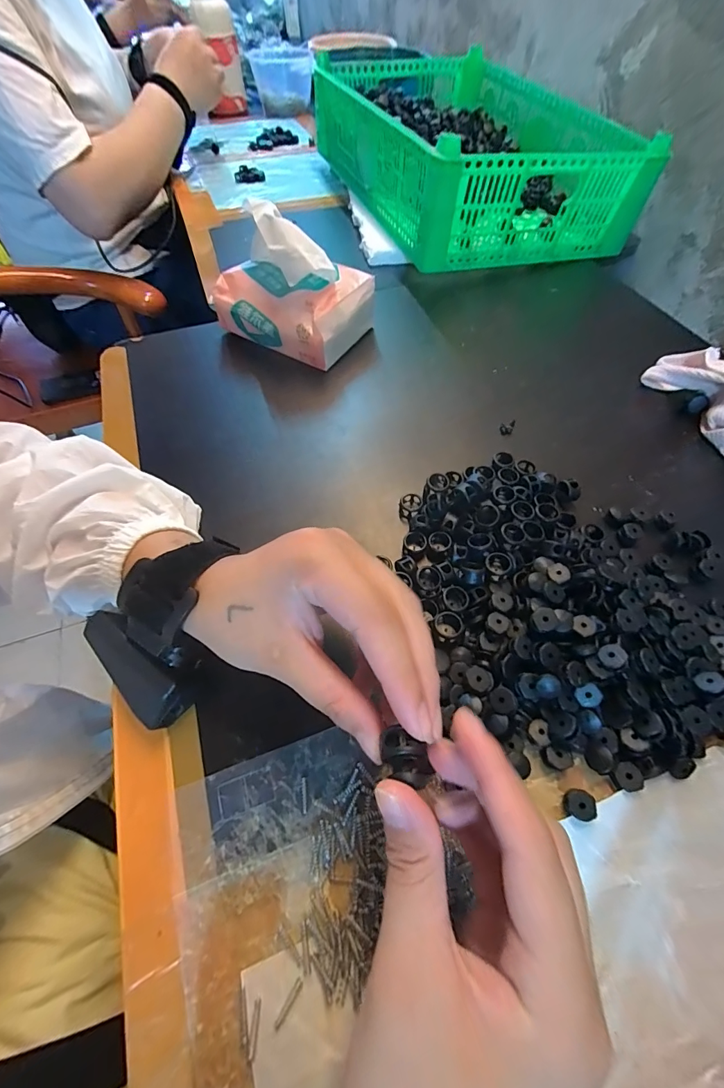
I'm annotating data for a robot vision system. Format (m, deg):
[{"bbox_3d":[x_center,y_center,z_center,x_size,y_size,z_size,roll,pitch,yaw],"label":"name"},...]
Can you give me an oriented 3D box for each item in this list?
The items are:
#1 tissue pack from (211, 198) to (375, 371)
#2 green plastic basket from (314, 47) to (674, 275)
[{"bbox_3d":[-0.070,-0.254,0.384,0.142,0.102,0.095,26,62,15],"label":"tissue pack"},{"bbox_3d":[0.135,-0.561,0.568,0.286,0.119,0.468,-15,60,-10],"label":"green plastic basket"}]

